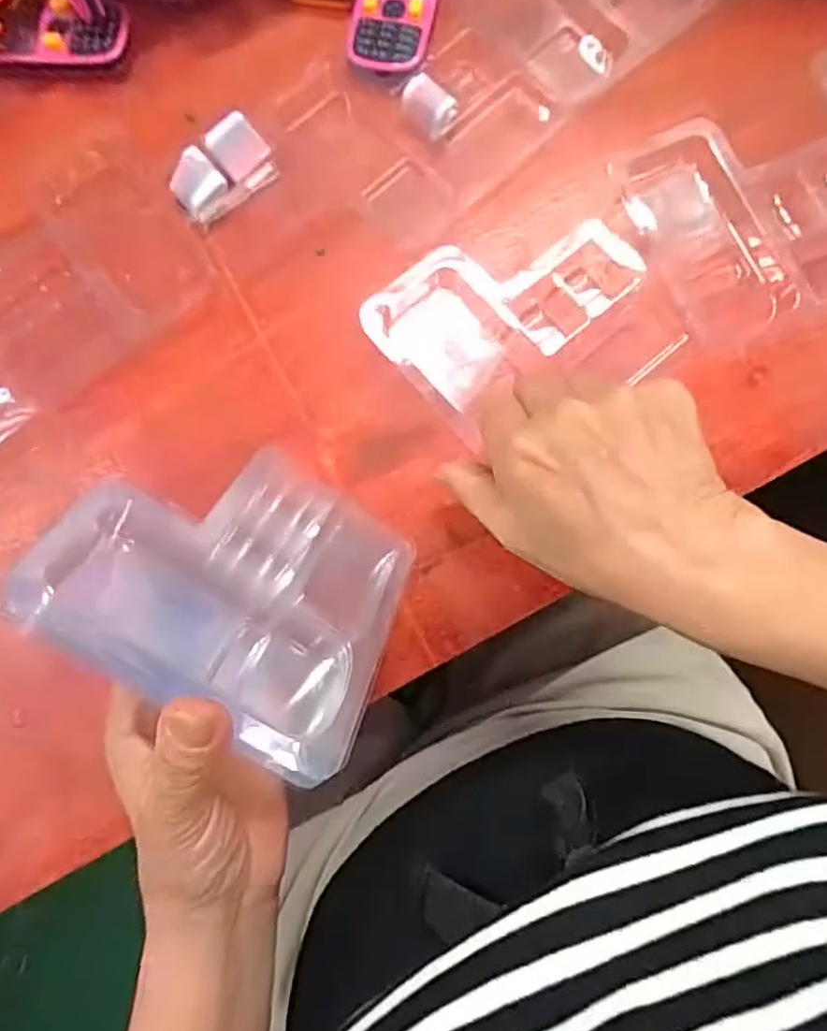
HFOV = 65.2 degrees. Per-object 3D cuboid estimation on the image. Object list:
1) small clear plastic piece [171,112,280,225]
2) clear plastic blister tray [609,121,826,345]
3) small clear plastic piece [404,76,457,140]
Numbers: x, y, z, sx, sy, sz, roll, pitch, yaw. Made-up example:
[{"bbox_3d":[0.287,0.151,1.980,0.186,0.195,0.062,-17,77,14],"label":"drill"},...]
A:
[{"bbox_3d":[-0.103,-0.184,0.346,0.057,0.014,0.036,-41,83,-5],"label":"small clear plastic piece"},{"bbox_3d":[0.187,-0.160,0.339,0.130,0.012,0.113,-24,82,-2],"label":"clear plastic blister tray"},{"bbox_3d":[0.008,-0.222,0.352,0.021,0.012,0.031,-43,83,-5],"label":"small clear plastic piece"}]

